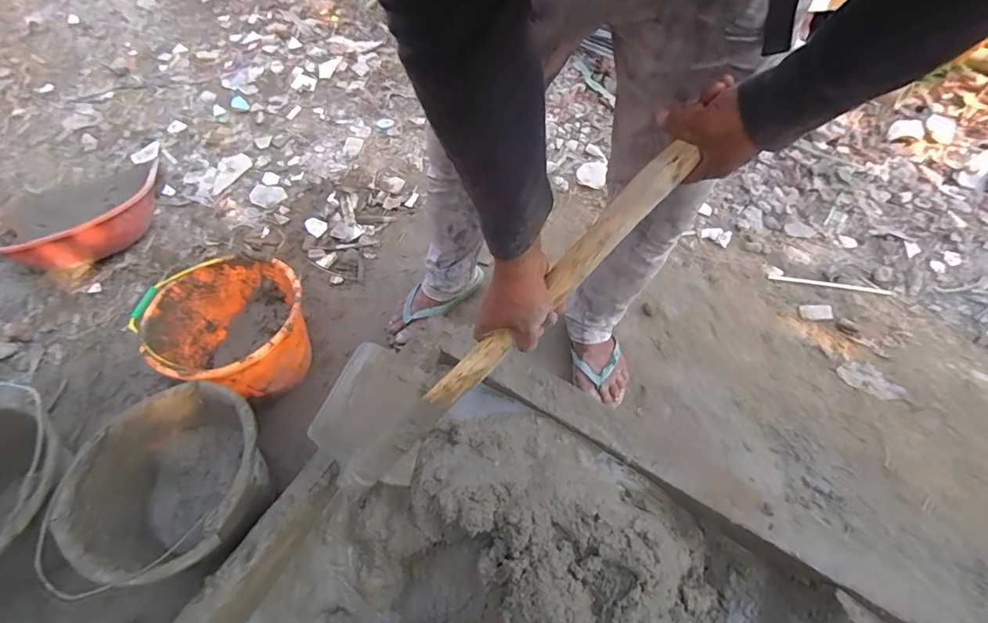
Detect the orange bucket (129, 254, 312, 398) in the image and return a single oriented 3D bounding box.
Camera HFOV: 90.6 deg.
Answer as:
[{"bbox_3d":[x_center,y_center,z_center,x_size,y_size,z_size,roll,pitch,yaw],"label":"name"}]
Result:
[{"bbox_3d":[-0.537,0.032,1.022,0.297,0.187,0.279,-2,57,4],"label":"orange bucket"}]

